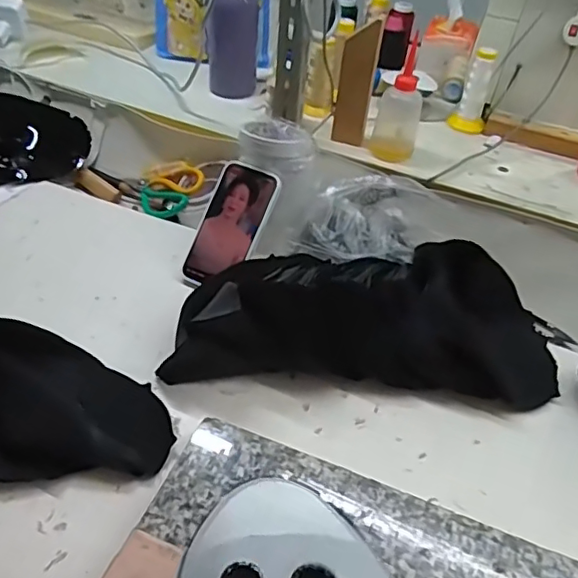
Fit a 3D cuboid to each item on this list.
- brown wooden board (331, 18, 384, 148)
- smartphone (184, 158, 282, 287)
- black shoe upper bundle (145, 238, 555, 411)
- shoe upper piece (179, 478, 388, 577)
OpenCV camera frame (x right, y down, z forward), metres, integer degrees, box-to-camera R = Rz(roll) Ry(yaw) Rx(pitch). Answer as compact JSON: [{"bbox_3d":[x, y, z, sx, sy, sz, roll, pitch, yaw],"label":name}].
[{"bbox_3d":[0.093,-0.282,0.793,0.040,0.163,0.026,22,44,16],"label":"brown wooden board"},{"bbox_3d":[-0.075,-0.080,0.727,0.081,0.009,0.164,23,86,15],"label":"smartphone"},{"bbox_3d":[0.099,0.025,0.650,0.426,0.112,0.171,6,42,-1],"label":"black shoe upper bundle"},{"bbox_3d":[0.002,0.221,0.420,0.179,0.053,0.165,30,46,23],"label":"shoe upper piece"}]

